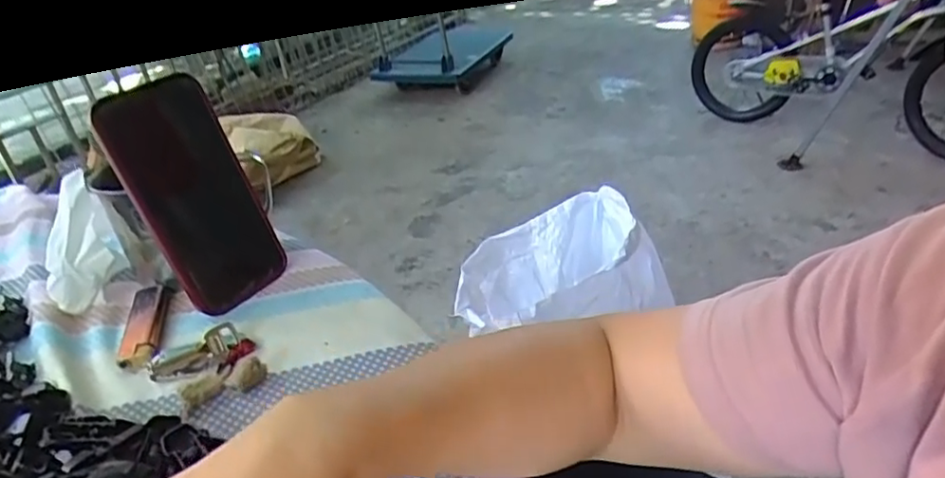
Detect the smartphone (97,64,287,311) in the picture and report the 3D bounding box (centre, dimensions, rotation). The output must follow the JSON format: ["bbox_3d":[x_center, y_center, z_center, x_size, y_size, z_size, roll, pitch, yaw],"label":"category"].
[{"bbox_3d":[-0.191,-0.030,0.430,0.076,0.158,0.015,-32,25,-31],"label":"smartphone"}]

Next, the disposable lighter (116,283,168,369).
[{"bbox_3d":[-0.229,0.059,0.429,0.026,0.009,0.083,-13,34,-12],"label":"disposable lighter"}]

